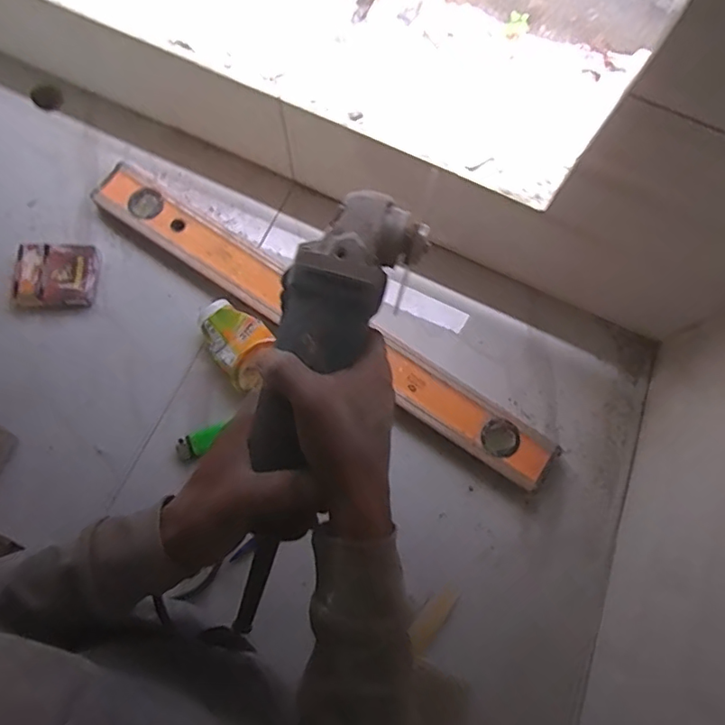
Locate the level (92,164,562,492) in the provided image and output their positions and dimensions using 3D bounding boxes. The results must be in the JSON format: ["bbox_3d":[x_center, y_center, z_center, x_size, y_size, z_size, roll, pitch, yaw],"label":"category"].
[{"bbox_3d":[-0.053,-0.047,0.615,0.587,0.033,0.058,34,78,7],"label":"level"}]

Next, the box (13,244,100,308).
[{"bbox_3d":[-0.351,-0.100,0.631,0.088,0.025,0.071,1,76,0],"label":"box"}]

